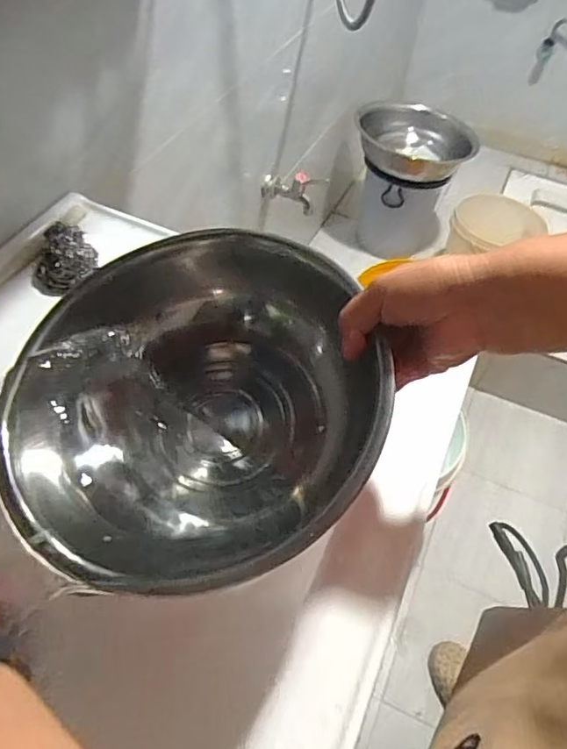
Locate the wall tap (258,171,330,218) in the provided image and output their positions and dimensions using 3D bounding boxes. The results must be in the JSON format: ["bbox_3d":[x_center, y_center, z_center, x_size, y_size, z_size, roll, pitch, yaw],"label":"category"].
[{"bbox_3d":[0.020,-0.392,1.195,0.114,0.091,0.085,31,54,19],"label":"wall tap"}]

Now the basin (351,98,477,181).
[{"bbox_3d":[0.349,-0.626,1.531,0.313,0.079,0.295,3,50,-3],"label":"basin"}]

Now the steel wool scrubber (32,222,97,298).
[{"bbox_3d":[-0.215,-0.115,0.558,0.061,0.036,0.068,-8,52,-12],"label":"steel wool scrubber"}]

